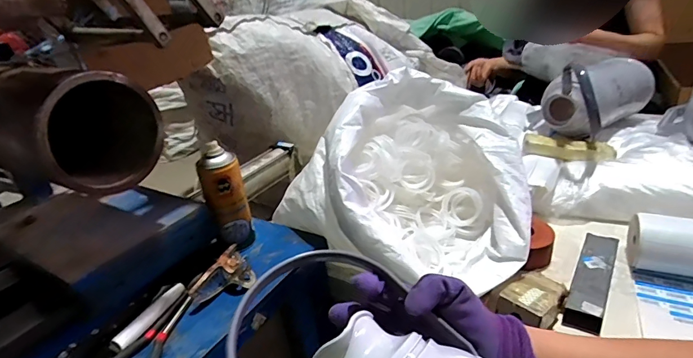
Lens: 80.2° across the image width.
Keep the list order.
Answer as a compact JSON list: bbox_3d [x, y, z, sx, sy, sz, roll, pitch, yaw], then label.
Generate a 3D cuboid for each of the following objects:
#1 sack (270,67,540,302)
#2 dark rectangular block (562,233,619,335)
[{"bbox_3d":[0.120,-0.007,0.676,0.328,0.230,0.349,-24,31,-32],"label":"sack"},{"bbox_3d":[0.374,0.149,0.625,0.046,0.035,0.198,13,32,33],"label":"dark rectangular block"}]

